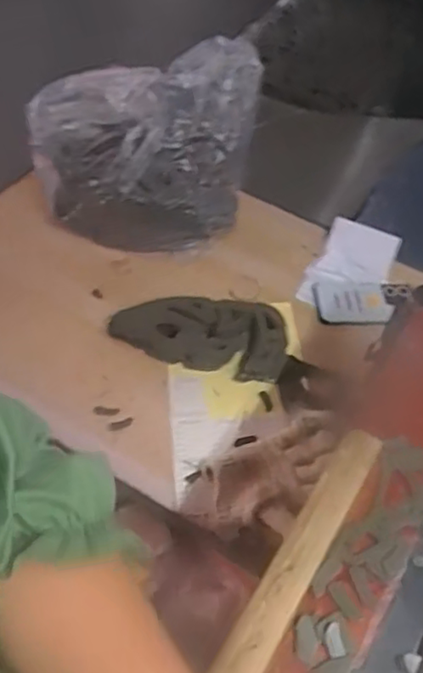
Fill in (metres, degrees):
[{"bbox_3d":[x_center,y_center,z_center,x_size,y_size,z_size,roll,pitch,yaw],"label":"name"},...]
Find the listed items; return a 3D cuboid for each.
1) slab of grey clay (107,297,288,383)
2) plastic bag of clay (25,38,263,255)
[{"bbox_3d":[-0.017,-0.012,0.954,0.255,0.055,0.103,15,52,6],"label":"slab of grey clay"},{"bbox_3d":[-0.112,-0.310,1.043,0.341,0.245,0.246,-7,53,-12],"label":"plastic bag of clay"}]

